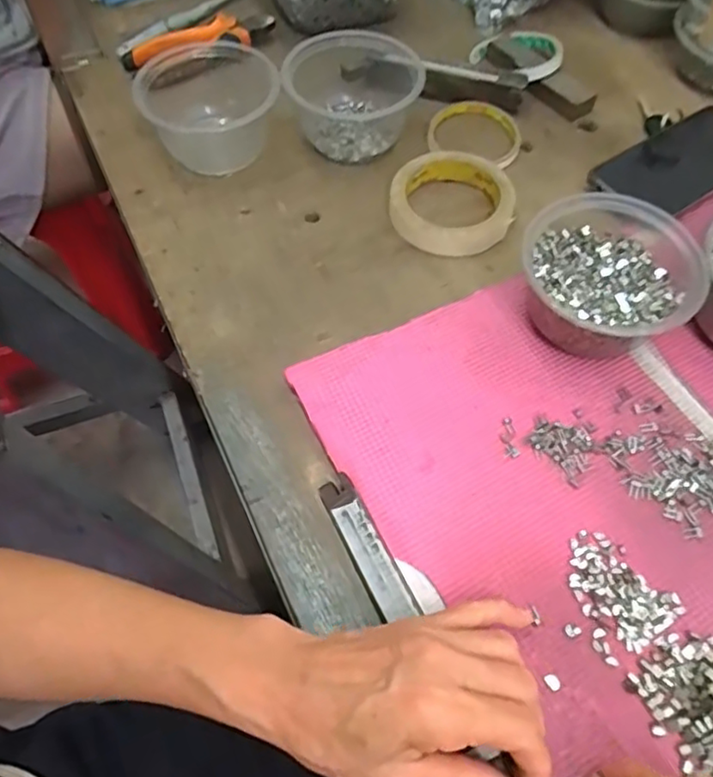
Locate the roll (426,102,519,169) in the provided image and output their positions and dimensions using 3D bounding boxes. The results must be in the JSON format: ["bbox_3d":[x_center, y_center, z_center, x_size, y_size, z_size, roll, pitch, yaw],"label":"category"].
[{"bbox_3d":[0.111,-0.235,0.570,0.082,0.013,0.082,0,60,-1],"label":"roll"}]

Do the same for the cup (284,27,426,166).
[{"bbox_3d":[-0.002,-0.263,0.549,0.112,0.058,0.114,0,60,-1],"label":"cup"}]

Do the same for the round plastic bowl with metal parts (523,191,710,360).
[{"bbox_3d":[0.169,-0.075,0.429,0.108,0.061,0.116,0,60,-1],"label":"round plastic bowl with metal parts"}]

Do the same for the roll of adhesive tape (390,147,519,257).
[{"bbox_3d":[0.075,-0.153,0.506,0.095,0.021,0.092,0,60,-1],"label":"roll of adhesive tape"}]

